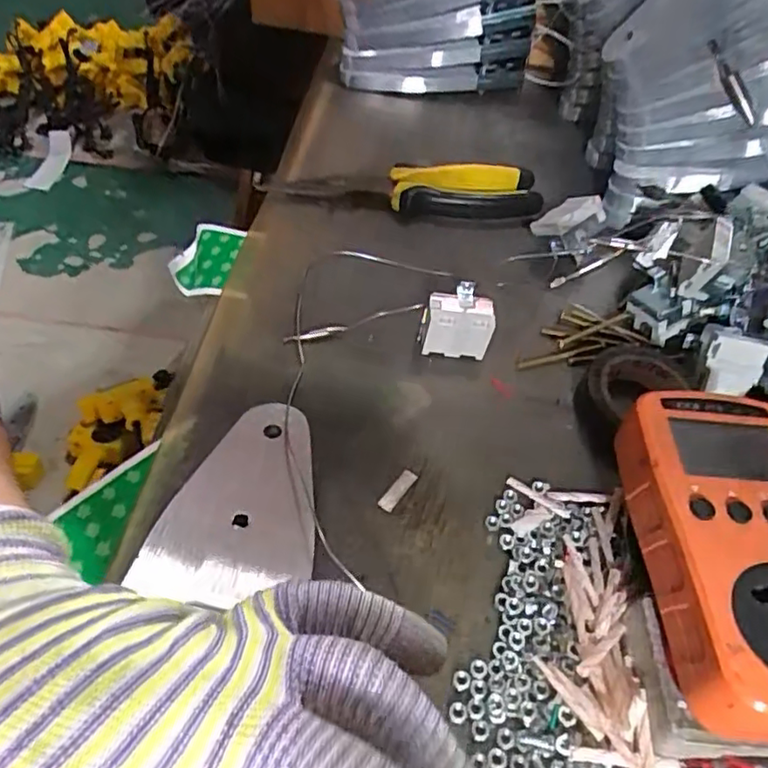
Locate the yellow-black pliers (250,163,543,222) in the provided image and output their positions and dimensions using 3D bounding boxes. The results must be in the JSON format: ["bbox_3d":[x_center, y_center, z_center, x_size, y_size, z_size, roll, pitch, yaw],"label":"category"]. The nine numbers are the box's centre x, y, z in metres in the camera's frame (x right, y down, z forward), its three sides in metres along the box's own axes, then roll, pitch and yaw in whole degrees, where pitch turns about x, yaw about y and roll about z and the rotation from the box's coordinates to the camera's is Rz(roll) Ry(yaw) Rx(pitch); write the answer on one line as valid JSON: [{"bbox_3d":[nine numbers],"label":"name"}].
[{"bbox_3d":[0.010,-0.139,0.443,0.196,0.018,0.048,7,50,0],"label":"yellow-black pliers"}]

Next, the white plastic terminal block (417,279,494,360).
[{"bbox_3d":[0.040,-0.035,0.349,0.039,0.034,0.027,4,51,5],"label":"white plastic terminal block"}]

